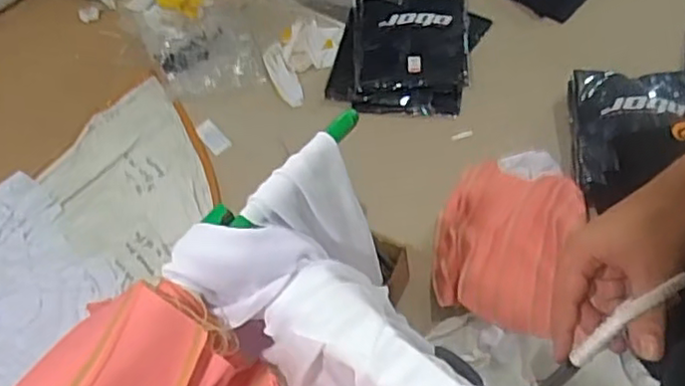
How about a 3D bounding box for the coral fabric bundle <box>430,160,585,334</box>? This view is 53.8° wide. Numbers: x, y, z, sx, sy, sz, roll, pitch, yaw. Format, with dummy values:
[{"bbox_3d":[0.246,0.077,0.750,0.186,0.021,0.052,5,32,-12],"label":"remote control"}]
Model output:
[{"bbox_3d":[0.360,0.092,1.530,0.290,0.165,0.422,10,62,14],"label":"coral fabric bundle"}]

